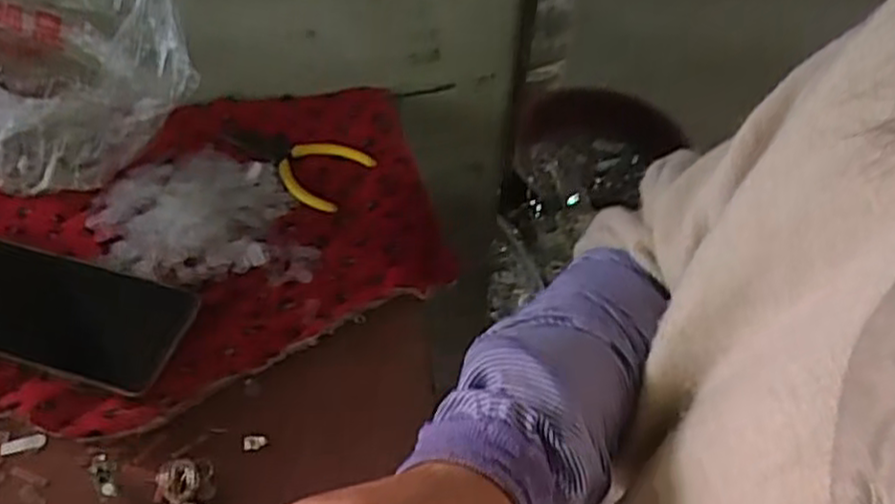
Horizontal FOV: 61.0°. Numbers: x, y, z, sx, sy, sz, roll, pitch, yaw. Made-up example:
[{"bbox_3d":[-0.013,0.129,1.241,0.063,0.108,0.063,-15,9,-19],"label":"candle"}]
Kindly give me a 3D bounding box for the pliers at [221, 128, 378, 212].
[{"bbox_3d":[-0.112,-0.073,0.580,0.106,0.020,0.064,30,56,20],"label":"pliers"}]

